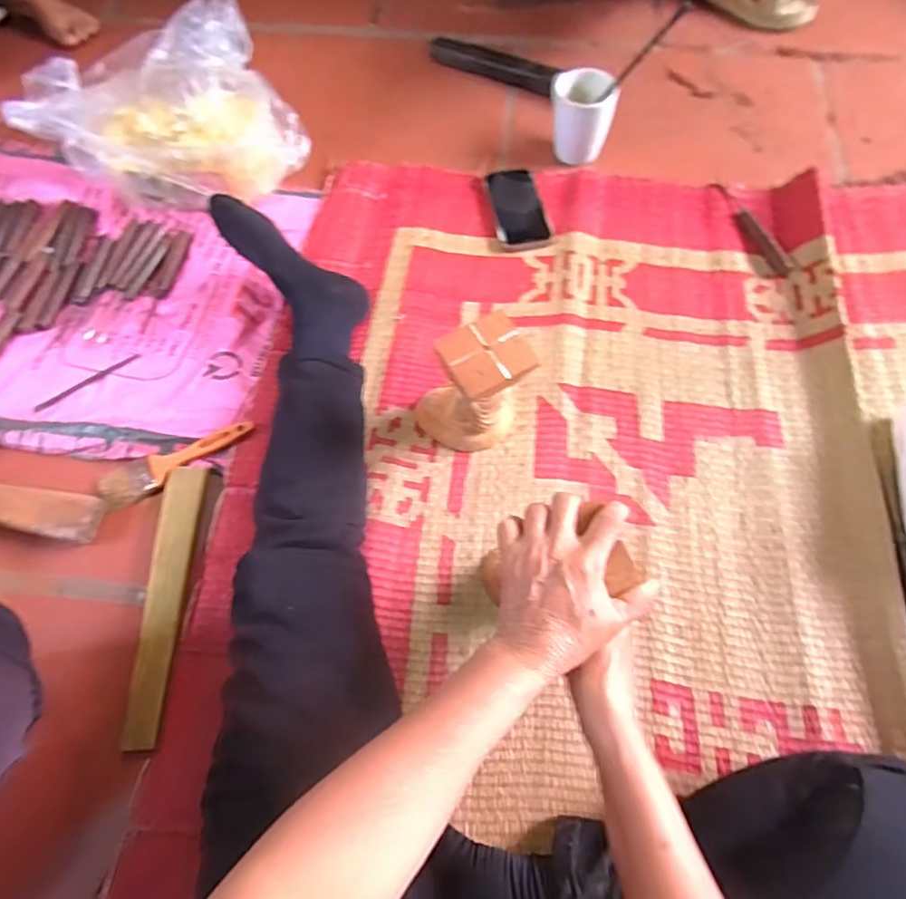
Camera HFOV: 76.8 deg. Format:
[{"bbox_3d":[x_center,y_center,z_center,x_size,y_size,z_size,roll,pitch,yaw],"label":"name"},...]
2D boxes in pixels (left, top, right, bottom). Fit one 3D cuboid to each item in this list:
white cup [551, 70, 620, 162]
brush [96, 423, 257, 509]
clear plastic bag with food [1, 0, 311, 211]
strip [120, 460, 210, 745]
[{"bbox_3d":[0.183,-0.478,0.828,0.090,0.096,0.074,11,67,6],"label":"white cup"},{"bbox_3d":[-0.318,0.011,0.663,0.179,0.012,0.046,-26,69,-10],"label":"brush"},{"bbox_3d":[-0.386,-0.463,0.777,0.322,0.180,0.190,-1,67,1],"label":"clear plastic bag with food"},{"bbox_3d":[-0.300,0.150,0.594,0.039,0.018,0.283,-1,67,1],"label":"strip"}]

